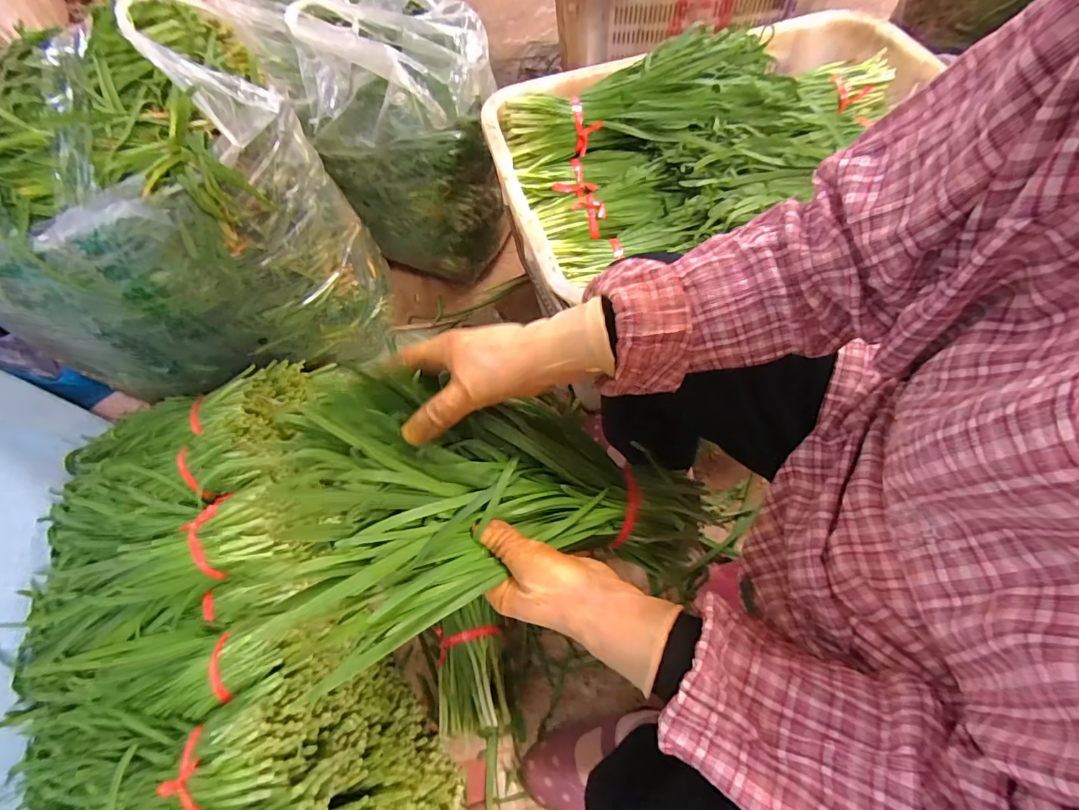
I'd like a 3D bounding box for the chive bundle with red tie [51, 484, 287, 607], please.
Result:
[{"bbox_3d":[-0.526,0.184,0.632,0.401,0.065,0.161,-7,62,14],"label":"chive bundle with red tie"}]

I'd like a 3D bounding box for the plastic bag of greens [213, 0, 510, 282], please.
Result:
[{"bbox_3d":[-0.277,-0.549,0.922,0.359,0.398,0.462,-36,67,-14],"label":"plastic bag of greens"}]

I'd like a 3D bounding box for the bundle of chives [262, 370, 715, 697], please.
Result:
[{"bbox_3d":[-0.009,0.085,0.397,0.369,0.073,0.184,5,59,-27],"label":"bundle of chives"}]

